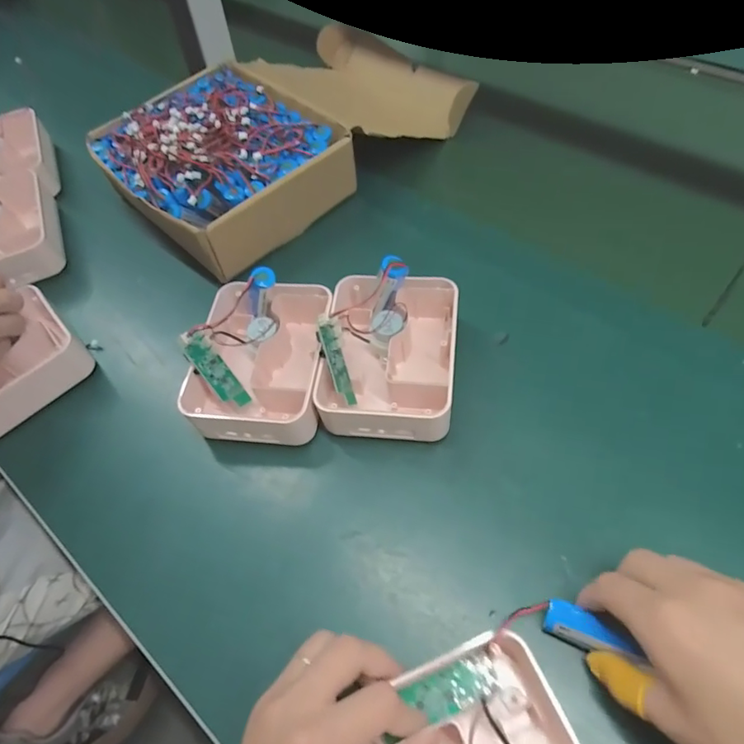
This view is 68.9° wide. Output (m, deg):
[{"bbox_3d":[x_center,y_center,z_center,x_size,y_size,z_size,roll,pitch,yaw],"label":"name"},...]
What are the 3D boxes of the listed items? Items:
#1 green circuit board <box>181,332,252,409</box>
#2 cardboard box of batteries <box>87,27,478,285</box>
[{"bbox_3d":[-0.121,-0.001,0.418,0.020,0.012,0.068,-40,96,-19],"label":"green circuit board"},{"bbox_3d":[-0.084,-0.278,0.578,0.384,0.082,0.224,-41,68,-19],"label":"cardboard box of batteries"}]

